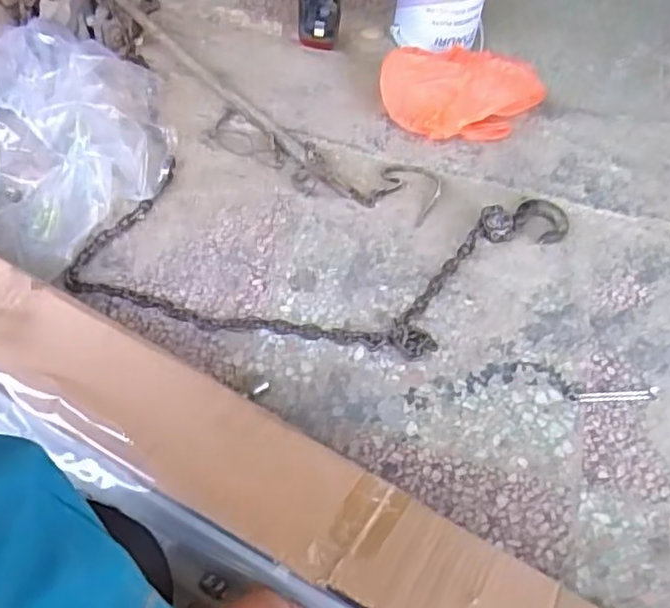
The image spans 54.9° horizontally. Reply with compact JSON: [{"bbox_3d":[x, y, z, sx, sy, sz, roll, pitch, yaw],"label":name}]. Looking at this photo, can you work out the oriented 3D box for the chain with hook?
[{"bbox_3d":[-0.008,-0.068,0.848,0.643,0.037,0.264,6,55,0],"label":"chain with hook"}]

